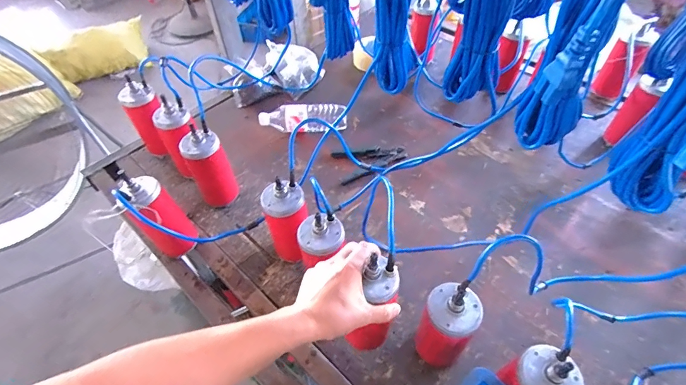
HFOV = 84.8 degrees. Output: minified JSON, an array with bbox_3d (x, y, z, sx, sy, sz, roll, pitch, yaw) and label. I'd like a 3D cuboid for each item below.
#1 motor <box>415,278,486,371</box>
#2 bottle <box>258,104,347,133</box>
[{"bbox_3d":[0.156,0.204,0.573,0.071,0.199,0.067,-2,53,3],"label":"motor"},{"bbox_3d":[-0.105,-0.189,0.968,0.222,0.066,0.055,-2,53,3],"label":"bottle"}]

